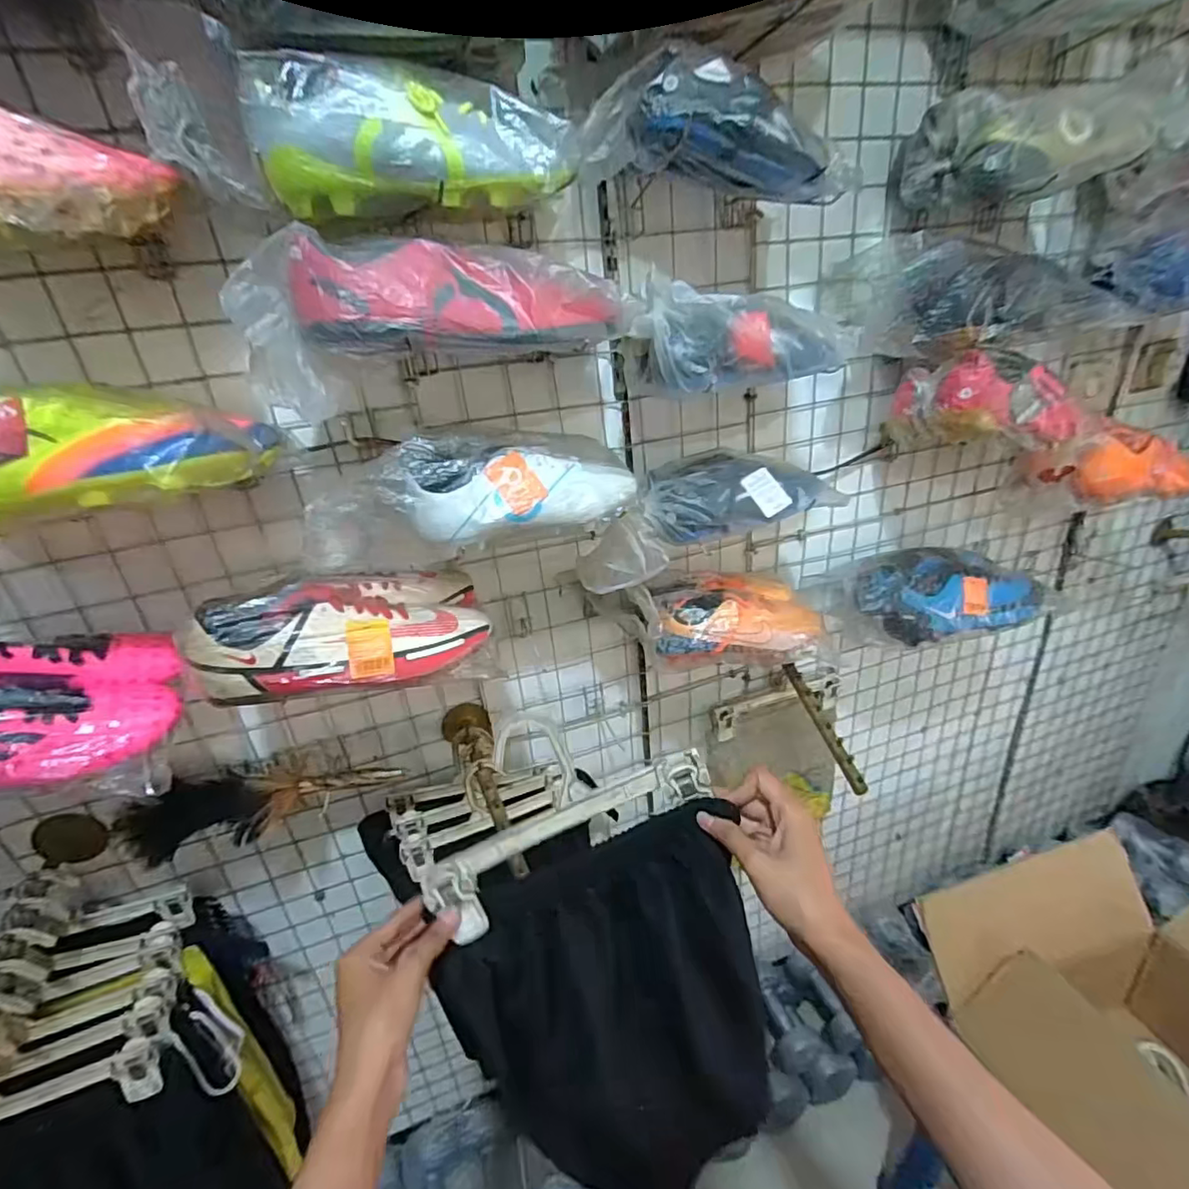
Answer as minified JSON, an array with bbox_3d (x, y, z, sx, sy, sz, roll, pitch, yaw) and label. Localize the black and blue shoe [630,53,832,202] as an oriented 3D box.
[{"bbox_3d":[0.124,-0.410,0.511,0.168,0.078,0.070,12,23,-12],"label":"black and blue shoe"}]

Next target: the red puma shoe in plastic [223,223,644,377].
[{"bbox_3d":[-0.131,-0.253,0.493,0.313,0.092,0.102,-16,27,-21],"label":"red puma shoe in plastic"}]

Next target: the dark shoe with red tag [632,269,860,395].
[{"bbox_3d":[0.155,-0.279,0.616,0.215,0.097,0.110,-18,28,-25],"label":"dark shoe with red tag"}]

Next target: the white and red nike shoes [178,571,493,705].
[{"bbox_3d":[-0.255,0.016,0.601,0.262,0.099,0.156,-13,27,-16],"label":"white and red nike shoes"}]

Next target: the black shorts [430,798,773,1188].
[{"bbox_3d":[0.017,0.364,0.494,0.257,0.357,0.090,-8,26,-5],"label":"black shorts"}]

